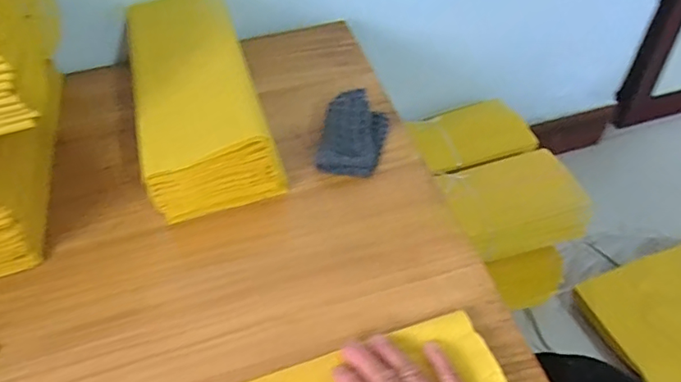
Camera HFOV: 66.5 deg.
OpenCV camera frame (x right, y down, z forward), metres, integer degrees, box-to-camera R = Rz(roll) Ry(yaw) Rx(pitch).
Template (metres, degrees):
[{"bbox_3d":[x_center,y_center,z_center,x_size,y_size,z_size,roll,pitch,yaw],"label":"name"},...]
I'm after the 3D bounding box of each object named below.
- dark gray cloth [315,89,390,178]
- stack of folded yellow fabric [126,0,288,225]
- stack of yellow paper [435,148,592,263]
[{"bbox_3d":[0.014,-0.067,0.588,0.070,0.029,0.105,10,50,12],"label":"dark gray cloth"},{"bbox_3d":[-0.169,-0.122,0.615,0.135,0.101,0.332,-15,50,-10],"label":"stack of folded yellow fabric"},{"bbox_3d":[0.268,0.021,0.813,0.199,0.081,0.148,-14,72,1],"label":"stack of yellow paper"}]

